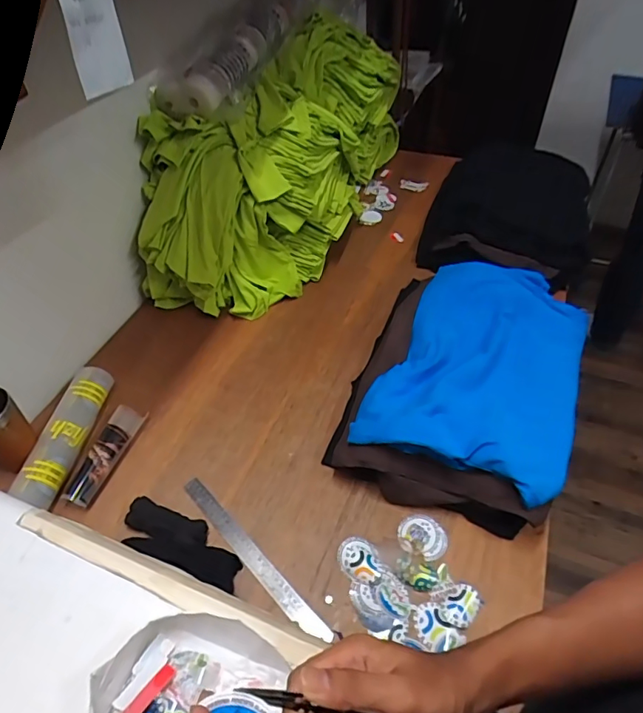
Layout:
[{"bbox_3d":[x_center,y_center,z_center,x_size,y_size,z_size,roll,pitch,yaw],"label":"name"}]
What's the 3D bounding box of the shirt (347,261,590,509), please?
[{"bbox_3d":[0.301,0.007,0.886,0.324,0.104,0.536,17,50,18],"label":"shirt"}]

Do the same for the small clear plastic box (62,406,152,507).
[{"bbox_3d":[-0.360,0.160,0.803,0.050,0.047,0.181,10,49,12],"label":"small clear plastic box"}]

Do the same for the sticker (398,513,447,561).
[{"bbox_3d":[0.153,0.272,0.730,0.070,0.009,0.067,2,46,-3],"label":"sticker"}]

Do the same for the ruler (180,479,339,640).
[{"bbox_3d":[-0.104,0.292,0.714,0.027,0.007,0.316,-36,58,-28],"label":"ruler"}]

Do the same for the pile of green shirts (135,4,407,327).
[{"bbox_3d":[-0.070,-0.473,1.165,0.328,0.397,0.843,20,51,20],"label":"pile of green shirts"}]

